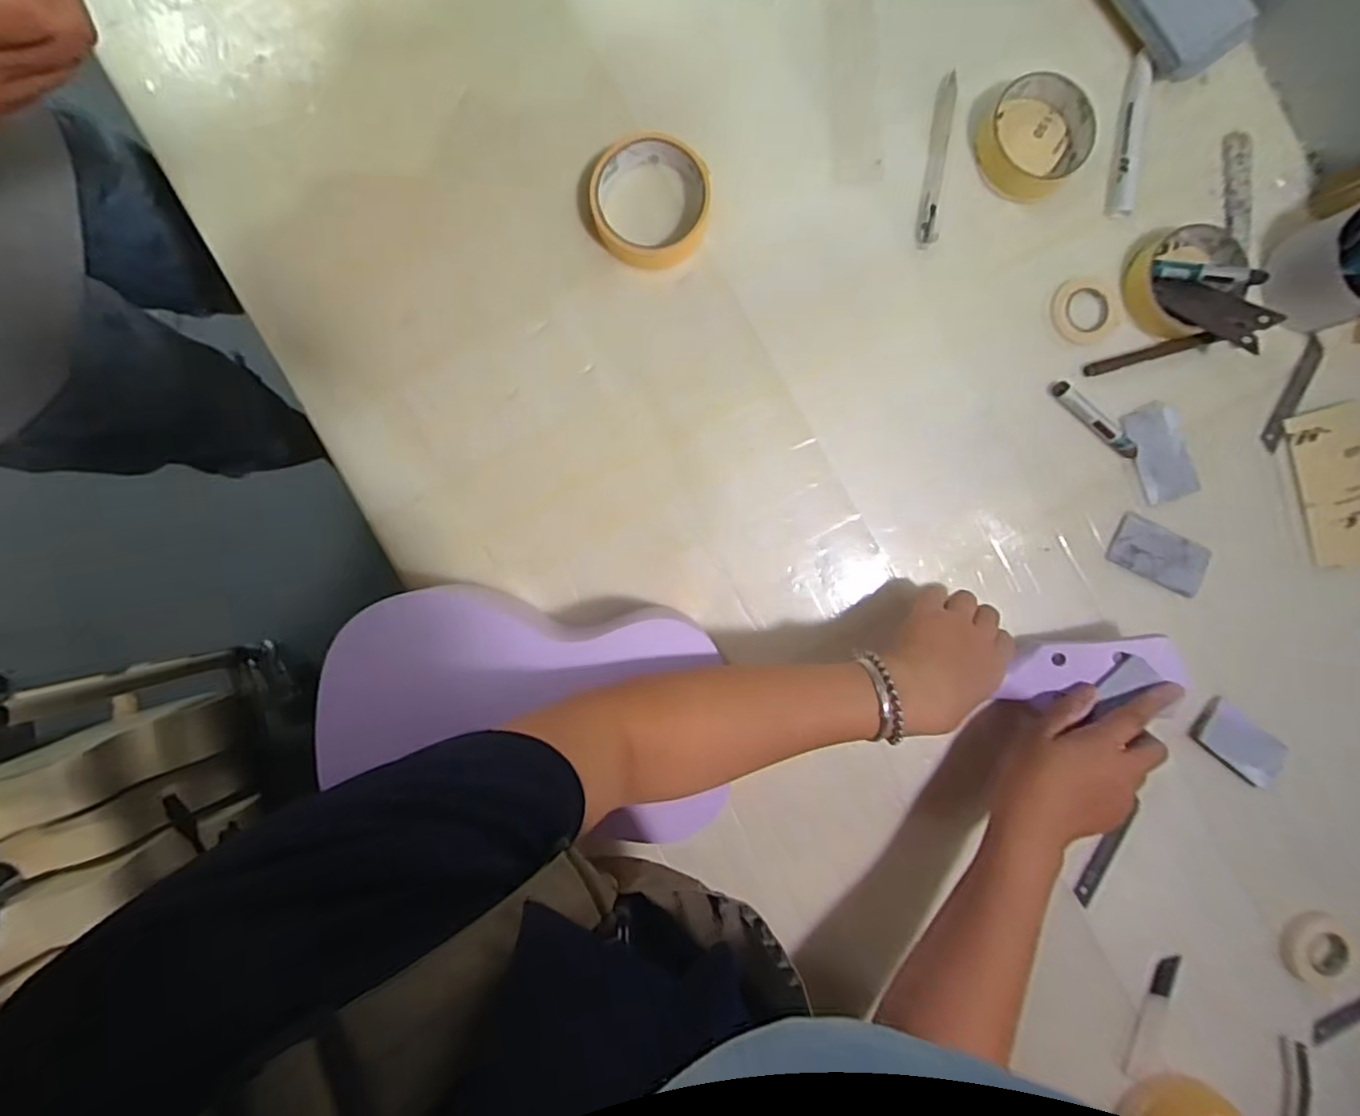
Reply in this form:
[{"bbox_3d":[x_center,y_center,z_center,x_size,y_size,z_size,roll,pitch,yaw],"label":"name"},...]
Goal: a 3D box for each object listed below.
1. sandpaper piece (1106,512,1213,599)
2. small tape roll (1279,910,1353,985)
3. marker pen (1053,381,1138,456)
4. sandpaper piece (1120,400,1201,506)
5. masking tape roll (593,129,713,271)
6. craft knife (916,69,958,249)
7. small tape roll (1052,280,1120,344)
[{"bbox_3d":[0.375,-0.003,0.499,0.071,0.006,0.042,27,90,6],"label":"sandpaper piece"},{"bbox_3d":[0.499,0.306,0.499,0.048,0.012,0.053,12,91,-3],"label":"small tape roll"},{"bbox_3d":[0.325,-0.108,0.498,0.081,0.011,0.014,43,90,-3],"label":"marker pen"},{"bbox_3d":[0.374,-0.084,0.496,0.034,0.017,0.077,-20,78,38],"label":"sandpaper piece"},{"bbox_3d":[-0.022,-0.268,0.479,0.087,0.021,0.090,0,92,-3],"label":"masking tape roll"},{"bbox_3d":[0.200,-0.310,0.492,0.013,0.011,0.134,8,91,-3],"label":"craft knife"},{"bbox_3d":[0.320,-0.195,0.502,0.049,0.008,0.053,0,92,-3],"label":"small tape roll"}]

